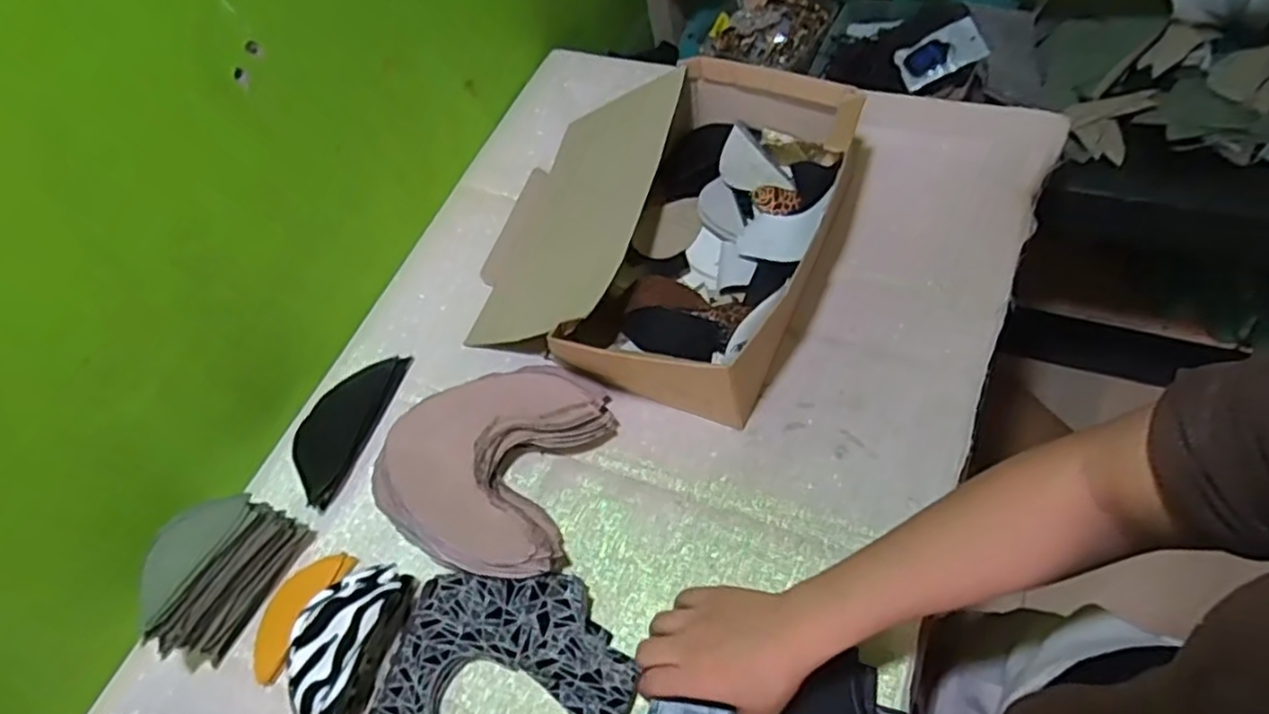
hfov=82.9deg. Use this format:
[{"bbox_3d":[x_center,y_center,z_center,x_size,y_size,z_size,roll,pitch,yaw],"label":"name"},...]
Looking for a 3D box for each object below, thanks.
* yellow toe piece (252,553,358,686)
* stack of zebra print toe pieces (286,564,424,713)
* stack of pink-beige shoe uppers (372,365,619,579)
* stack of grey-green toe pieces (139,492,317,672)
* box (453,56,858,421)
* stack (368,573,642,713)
[{"bbox_3d":[-0.291,0.214,0.614,0.049,0.010,0.113,23,65,25],"label":"yellow toe piece"},{"bbox_3d":[-0.220,0.224,0.562,0.055,0.080,0.125,10,61,19],"label":"stack of zebra print toe pieces"},{"bbox_3d":[-0.131,0.091,0.638,0.196,0.051,0.190,10,60,18],"label":"stack of pink-beige shoe uppers"},{"bbox_3d":[-0.350,0.182,0.600,0.061,0.083,0.133,16,63,22],"label":"stack of grey-green toe pieces"},{"bbox_3d":[0.008,-0.133,0.710,0.354,0.117,0.346,15,62,21],"label":"box"},{"bbox_3d":[-0.101,0.262,0.533,0.182,0.033,0.193,9,60,18],"label":"stack"}]

